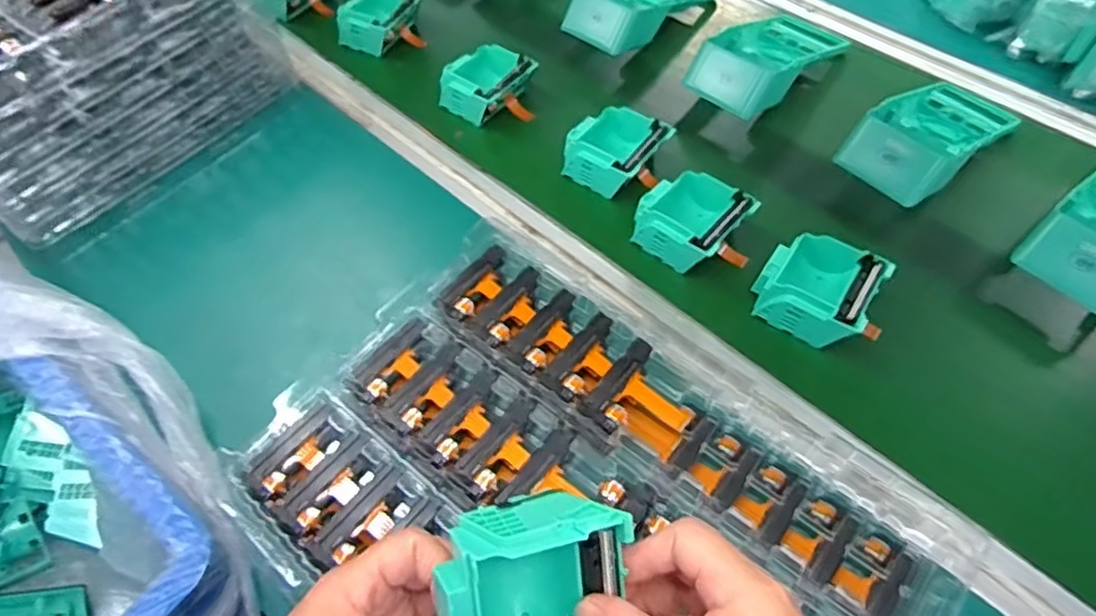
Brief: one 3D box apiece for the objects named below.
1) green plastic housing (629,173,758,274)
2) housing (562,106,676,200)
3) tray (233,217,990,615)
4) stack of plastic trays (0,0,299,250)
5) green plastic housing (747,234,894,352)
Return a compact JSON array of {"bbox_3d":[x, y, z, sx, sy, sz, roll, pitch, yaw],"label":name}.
[{"bbox_3d":[0.120,-0.067,0.543,0.086,0.041,0.074,36,64,24],"label":"green plastic housing"},{"bbox_3d":[0.058,-0.137,0.596,0.083,0.044,0.076,28,61,20],"label":"housing"},{"bbox_3d":[0.021,0.134,0.399,0.269,0.046,0.390,-39,62,-22],"label":"tray"},{"bbox_3d":[-0.478,-0.265,0.631,0.376,0.142,0.276,34,63,23],"label":"stack of plastic trays"},{"bbox_3d":[0.205,-0.012,0.502,0.084,0.043,0.077,28,61,20],"label":"green plastic housing"}]

